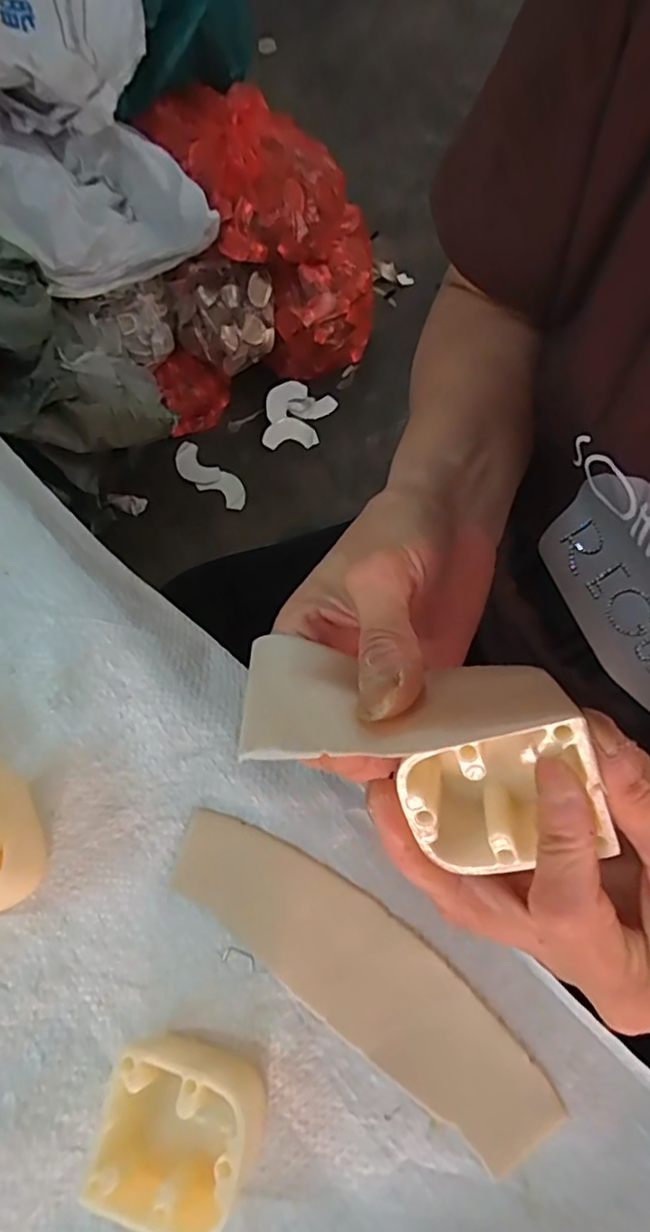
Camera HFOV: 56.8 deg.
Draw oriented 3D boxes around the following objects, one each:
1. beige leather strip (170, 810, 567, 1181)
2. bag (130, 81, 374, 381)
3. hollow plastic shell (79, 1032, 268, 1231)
[{"bbox_3d":[0.013,0.148,0.256,0.179,0.006,0.048,35,76,13],"label":"beige leather strip"},{"bbox_3d":[-0.081,-0.727,1.143,0.316,0.347,0.388,-40,74,-11],"label":"bag"},{"bbox_3d":[-0.055,0.194,0.229,0.058,0.032,0.051,10,72,6],"label":"hollow plastic shell"}]

